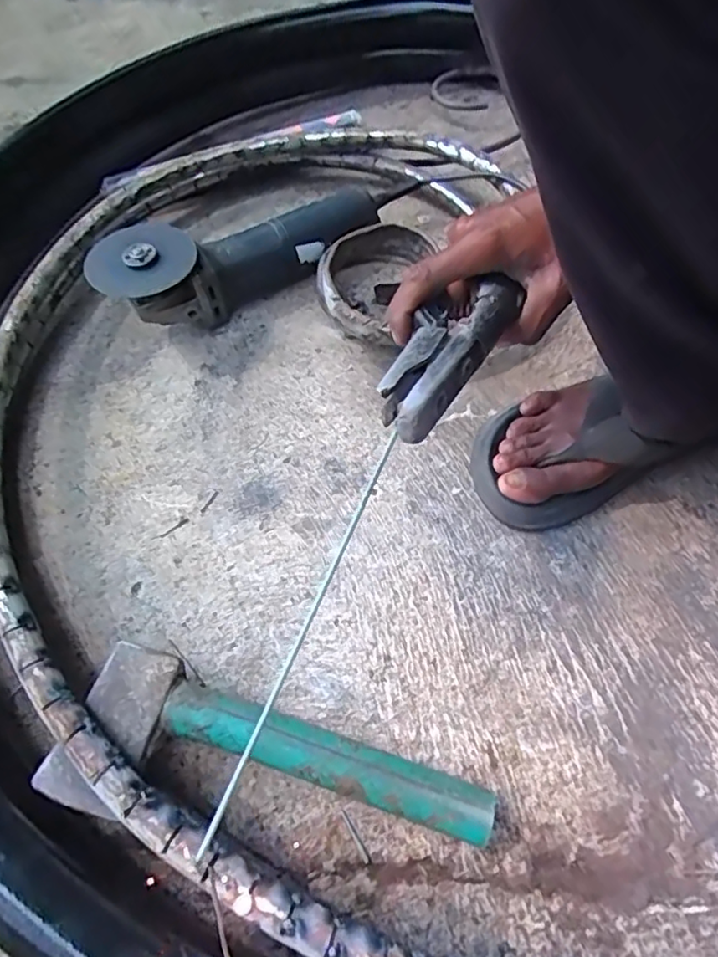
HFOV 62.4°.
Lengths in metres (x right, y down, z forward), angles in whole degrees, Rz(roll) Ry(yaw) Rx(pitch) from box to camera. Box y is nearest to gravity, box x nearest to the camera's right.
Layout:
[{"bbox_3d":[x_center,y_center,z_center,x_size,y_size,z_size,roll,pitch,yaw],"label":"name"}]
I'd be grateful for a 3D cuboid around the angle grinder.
[{"bbox_3d":[-0.112,-0.226,0.578,0.278,0.093,0.079,-34,65,-16],"label":"angle grinder"}]

